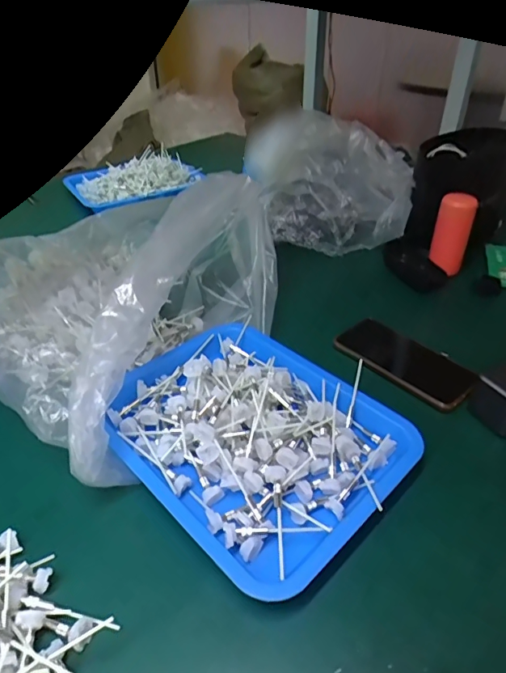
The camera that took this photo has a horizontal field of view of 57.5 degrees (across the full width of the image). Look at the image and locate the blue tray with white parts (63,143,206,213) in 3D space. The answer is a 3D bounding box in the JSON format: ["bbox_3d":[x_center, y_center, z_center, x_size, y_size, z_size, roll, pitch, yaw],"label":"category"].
[{"bbox_3d":[-0.261,-0.359,1.019,0.274,0.061,0.217,-20,41,-24],"label":"blue tray with white parts"}]

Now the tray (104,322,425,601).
[{"bbox_3d":[-0.008,0.084,0.453,0.222,0.050,0.290,-31,48,-32],"label":"tray"}]

